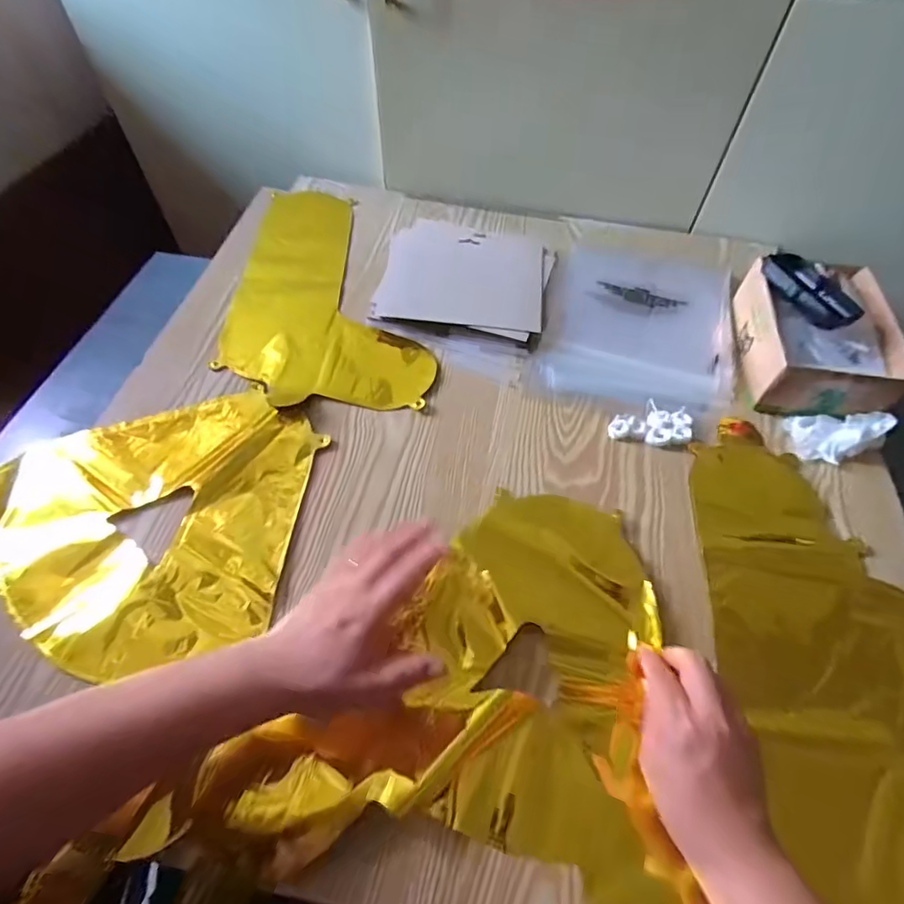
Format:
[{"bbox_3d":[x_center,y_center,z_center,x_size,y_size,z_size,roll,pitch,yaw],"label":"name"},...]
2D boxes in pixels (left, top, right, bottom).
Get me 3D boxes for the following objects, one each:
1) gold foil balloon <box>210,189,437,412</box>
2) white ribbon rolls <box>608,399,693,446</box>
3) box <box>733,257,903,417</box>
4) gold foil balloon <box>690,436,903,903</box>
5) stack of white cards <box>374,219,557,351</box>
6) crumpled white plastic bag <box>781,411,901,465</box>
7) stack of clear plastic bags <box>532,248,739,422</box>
[{"bbox_3d":[-0.156,-0.212,0.636,0.233,0.015,0.402,-4,57,-4],"label":"gold foil balloon"},{"bbox_3d":[0.208,-0.031,0.527,0.080,0.011,0.053,11,57,6],"label":"white ribbon rolls"},{"bbox_3d":[0.399,-0.132,0.549,0.135,0.075,0.192,12,57,6],"label":"box"},{"bbox_3d":[0.310,0.175,0.400,0.170,0.028,0.409,4,56,1],"label":"gold foil balloon"},{"bbox_3d":[0.018,-0.221,0.632,0.205,0.020,0.194,10,57,5],"label":"stack of white cards"},{"bbox_3d":[0.392,-0.016,0.504,0.084,0.031,0.055,13,57,7],"label":"crumpled white plastic bag"},{"bbox_3d":[0.235,-0.157,0.618,0.212,0.012,0.292,17,58,9],"label":"stack of clear plastic bags"}]

